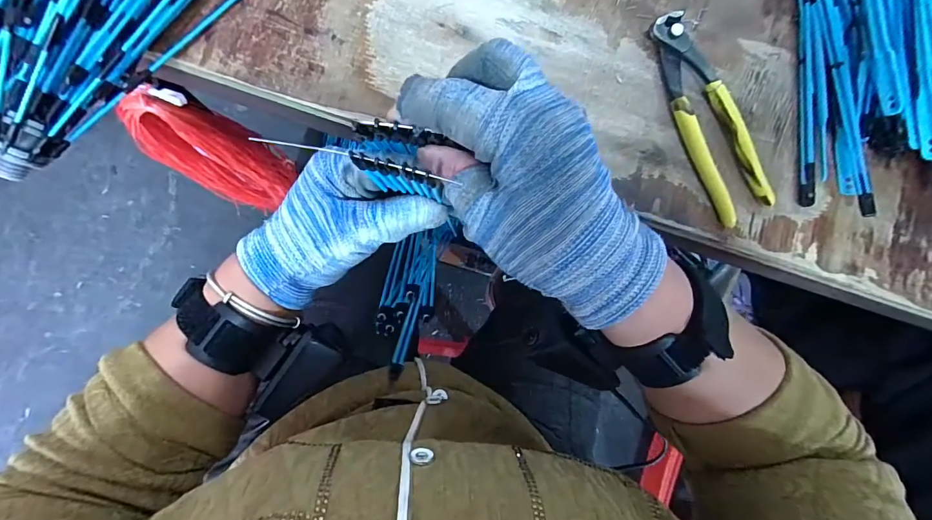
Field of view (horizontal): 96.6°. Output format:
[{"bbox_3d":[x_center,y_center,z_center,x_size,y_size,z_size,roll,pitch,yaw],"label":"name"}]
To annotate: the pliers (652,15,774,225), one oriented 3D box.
[{"bbox_3d":[0.186,-0.111,0.323,0.045,0.015,0.163,-24,90,-9],"label":"pliers"}]

